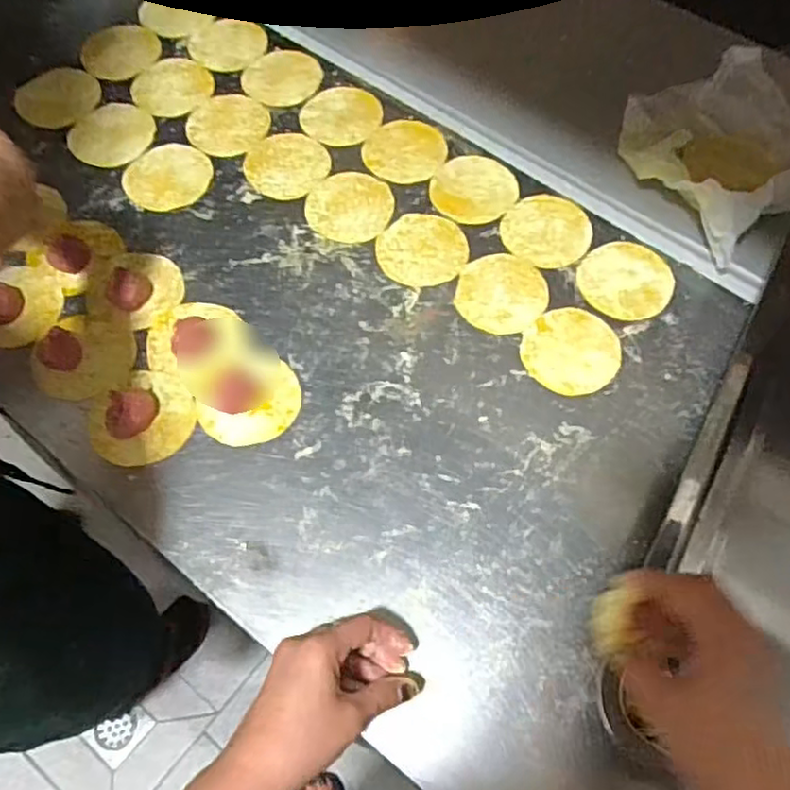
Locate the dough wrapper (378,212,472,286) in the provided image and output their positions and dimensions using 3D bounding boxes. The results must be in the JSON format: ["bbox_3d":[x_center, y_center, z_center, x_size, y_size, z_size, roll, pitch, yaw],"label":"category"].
[{"bbox_3d":[0.025,-0.136,0.627,0.082,0.004,0.078,1,64,-2],"label":"dough wrapper"}]

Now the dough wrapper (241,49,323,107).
[{"bbox_3d":[-0.121,-0.341,0.723,0.081,0.005,0.081,1,64,-2],"label":"dough wrapper"}]

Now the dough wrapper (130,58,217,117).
[{"bbox_3d":[-0.236,-0.326,0.709,0.084,0.005,0.084,1,64,-2],"label":"dough wrapper"}]

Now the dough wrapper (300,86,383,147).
[{"bbox_3d":[-0.057,-0.293,0.702,0.082,0.004,0.085,1,64,-2],"label":"dough wrapper"}]

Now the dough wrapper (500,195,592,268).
[{"bbox_3d":[0.144,-0.157,0.638,0.081,0.004,0.083,1,64,-2],"label":"dough wrapper"}]

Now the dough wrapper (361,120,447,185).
[{"bbox_3d":[0.010,-0.246,0.676,0.077,0.004,0.082,1,64,-2],"label":"dough wrapper"}]

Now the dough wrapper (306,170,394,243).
[{"bbox_3d":[-0.044,-0.183,0.646,0.080,0.004,0.083,1,64,-2],"label":"dough wrapper"}]

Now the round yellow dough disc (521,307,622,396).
[{"bbox_3d":[0.152,-0.039,0.584,0.082,0.004,0.085,-1,62,2],"label":"round yellow dough disc"}]

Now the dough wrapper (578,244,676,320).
[{"bbox_3d":[0.210,-0.106,0.614,0.081,0.004,0.083,-2,63,4],"label":"dough wrapper"}]

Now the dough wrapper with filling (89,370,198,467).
[{"bbox_3d":[-0.200,0.018,0.535,0.070,0.015,0.079,39,68,15],"label":"dough wrapper with filling"}]

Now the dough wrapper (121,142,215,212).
[{"bbox_3d":[-0.220,-0.211,0.652,0.077,0.004,0.081,2,66,-4],"label":"dough wrapper"}]

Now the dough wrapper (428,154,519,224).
[{"bbox_3d":[0.076,-0.203,0.658,0.082,0.004,0.079,1,64,-2],"label":"dough wrapper"}]

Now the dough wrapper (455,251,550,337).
[{"bbox_3d":[0.095,-0.093,0.606,0.083,0.004,0.078,1,64,-2],"label":"dough wrapper"}]

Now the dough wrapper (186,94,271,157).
[{"bbox_3d":[-0.171,-0.278,0.690,0.080,0.006,0.089,5,64,0],"label":"dough wrapper"}]

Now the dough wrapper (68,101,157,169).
[{"bbox_3d":[-0.281,-0.261,0.672,0.082,0.009,0.082,1,64,-2],"label":"dough wrapper"}]

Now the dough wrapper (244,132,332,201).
[{"bbox_3d":[-0.107,-0.228,0.667,0.080,0.004,0.081,1,64,-2],"label":"dough wrapper"}]

